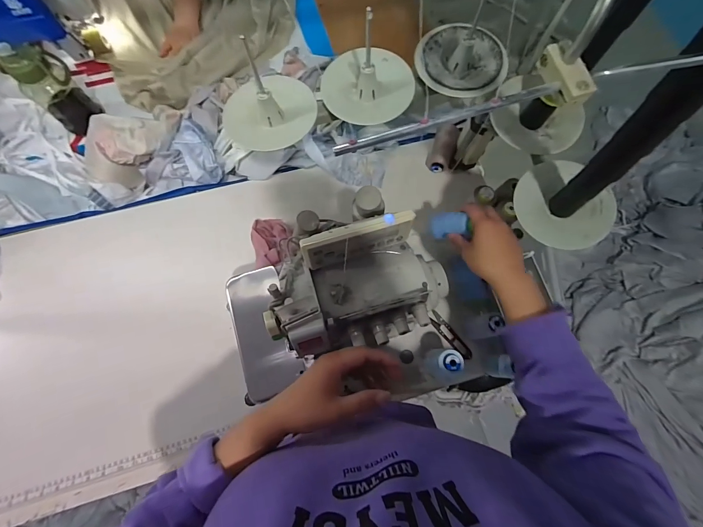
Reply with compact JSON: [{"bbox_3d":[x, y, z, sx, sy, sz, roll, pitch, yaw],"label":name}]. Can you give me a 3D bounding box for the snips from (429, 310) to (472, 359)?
[{"bbox_3d":[0.199,0.144,0.667,0.027,0.012,0.113,-37,80,-10],"label":"snips"}]

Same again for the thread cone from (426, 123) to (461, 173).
[{"bbox_3d":[0.208,-0.263,0.753,0.053,0.048,0.114,19,76,3],"label":"thread cone"}]

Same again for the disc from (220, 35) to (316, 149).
[{"bbox_3d":[-0.107,-0.209,0.411,0.117,0.083,0.104,-34,79,-10],"label":"disc"}]

